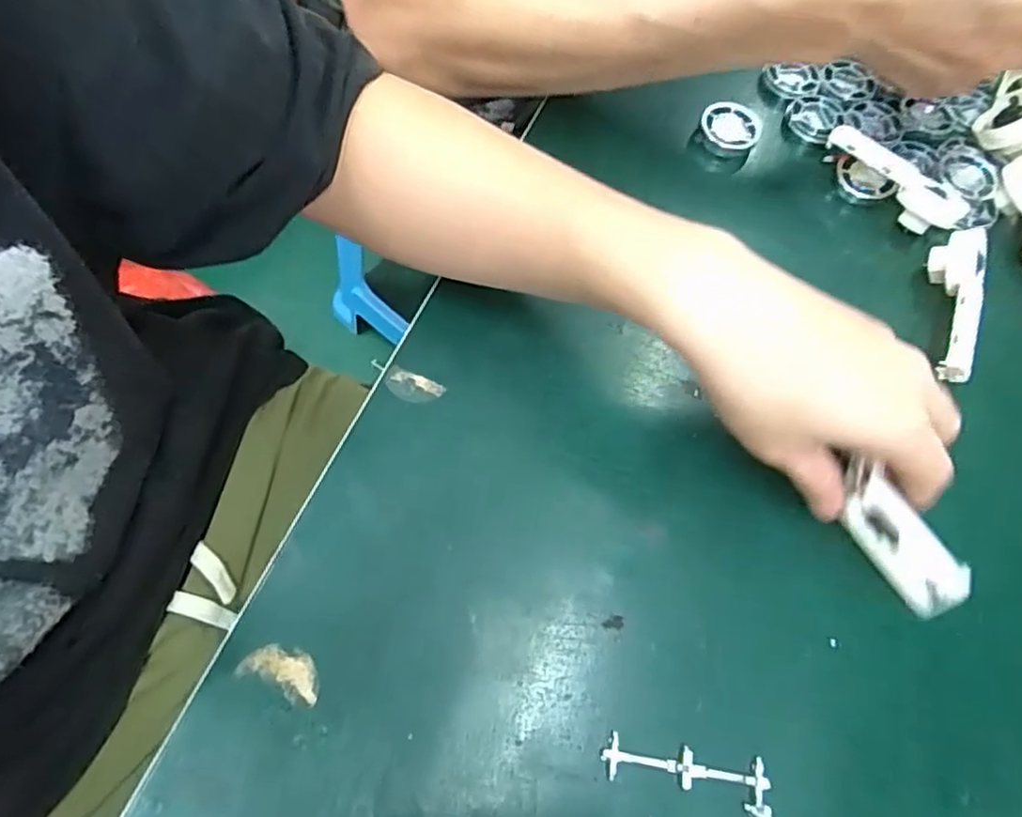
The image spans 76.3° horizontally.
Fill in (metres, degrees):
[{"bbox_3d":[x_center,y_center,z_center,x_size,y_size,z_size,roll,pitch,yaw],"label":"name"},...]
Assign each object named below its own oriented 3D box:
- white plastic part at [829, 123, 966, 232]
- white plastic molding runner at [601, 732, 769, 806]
[{"bbox_3d":[0.237,-0.142,0.404,0.090,0.018,0.024,43,69,12],"label":"white plastic part"},{"bbox_3d":[0.075,0.154,0.279,0.071,0.004,0.017,11,66,-1],"label":"white plastic molding runner"}]

